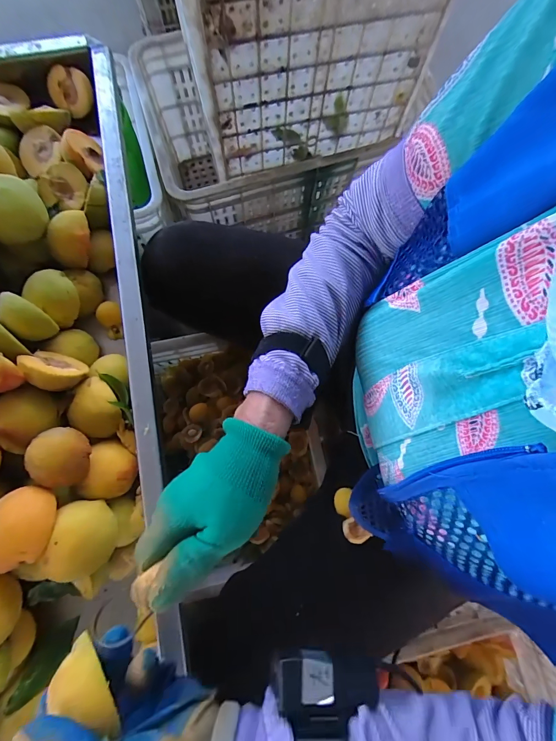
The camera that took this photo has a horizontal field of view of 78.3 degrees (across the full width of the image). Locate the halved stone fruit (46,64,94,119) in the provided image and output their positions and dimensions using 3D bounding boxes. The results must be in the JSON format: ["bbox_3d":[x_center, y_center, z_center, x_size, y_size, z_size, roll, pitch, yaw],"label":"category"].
[{"bbox_3d":[-0.258,-0.347,0.425,0.050,0.048,0.027,13,34,-22],"label":"halved stone fruit"}]

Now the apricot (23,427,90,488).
[{"bbox_3d":[-0.196,0.078,0.310,0.044,0.041,0.051,-5,78,-2],"label":"apricot"}]

